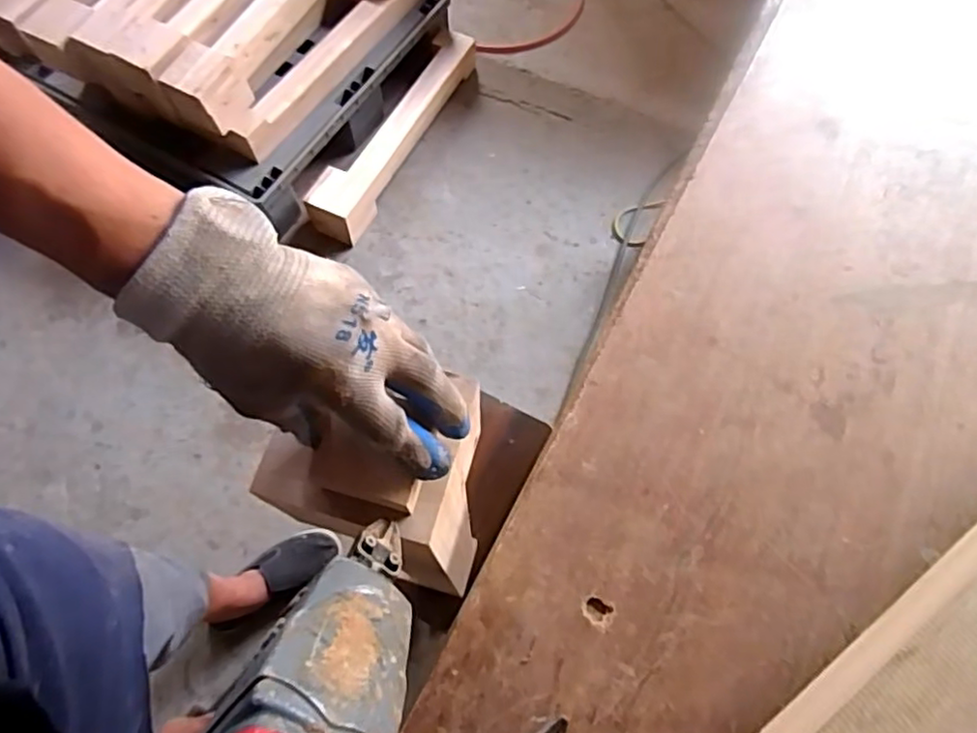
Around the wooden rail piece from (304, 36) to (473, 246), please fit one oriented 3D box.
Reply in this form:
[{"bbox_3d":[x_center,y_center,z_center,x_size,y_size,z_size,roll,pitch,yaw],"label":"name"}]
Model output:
[{"bbox_3d":[-0.212,-0.582,1.553,0.103,0.099,0.649,27,70,11],"label":"wooden rail piece"}]

